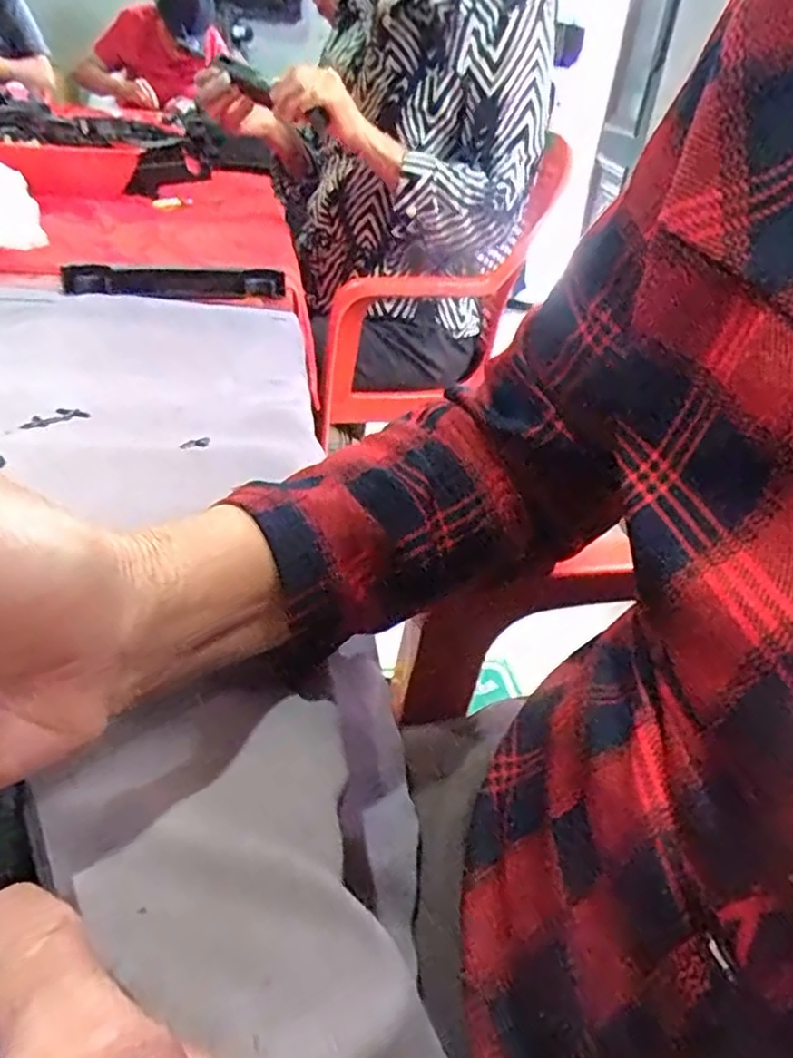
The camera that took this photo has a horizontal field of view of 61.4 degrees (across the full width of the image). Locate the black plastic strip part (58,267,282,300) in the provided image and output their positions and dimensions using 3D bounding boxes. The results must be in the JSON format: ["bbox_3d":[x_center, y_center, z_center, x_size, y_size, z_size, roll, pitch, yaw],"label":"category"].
[{"bbox_3d":[-0.200,-0.227,0.615,0.195,0.018,0.040,-5,36,-17],"label":"black plastic strip part"}]

